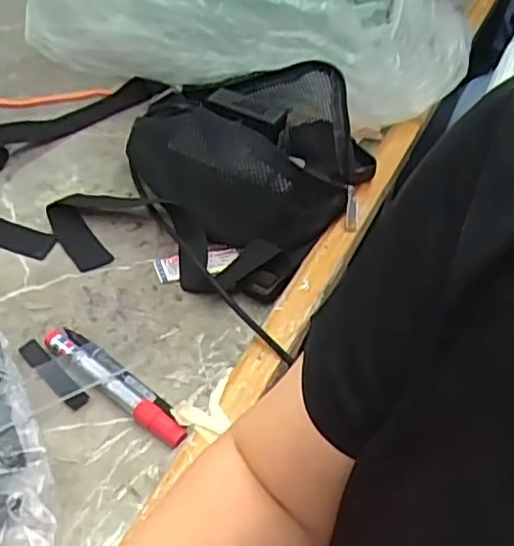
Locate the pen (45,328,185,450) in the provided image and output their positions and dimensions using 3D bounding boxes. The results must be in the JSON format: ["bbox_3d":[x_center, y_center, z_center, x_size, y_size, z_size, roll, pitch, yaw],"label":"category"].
[{"bbox_3d":[-0.105,0.081,0.489,0.138,0.016,0.015,32,50,22],"label":"pen"}]

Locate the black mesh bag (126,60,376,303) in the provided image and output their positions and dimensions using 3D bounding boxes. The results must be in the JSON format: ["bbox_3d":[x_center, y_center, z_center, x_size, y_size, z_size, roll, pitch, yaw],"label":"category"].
[{"bbox_3d":[-0.010,-0.099,0.626,0.205,0.085,0.263,2,46,-6],"label":"black mesh bag"}]

